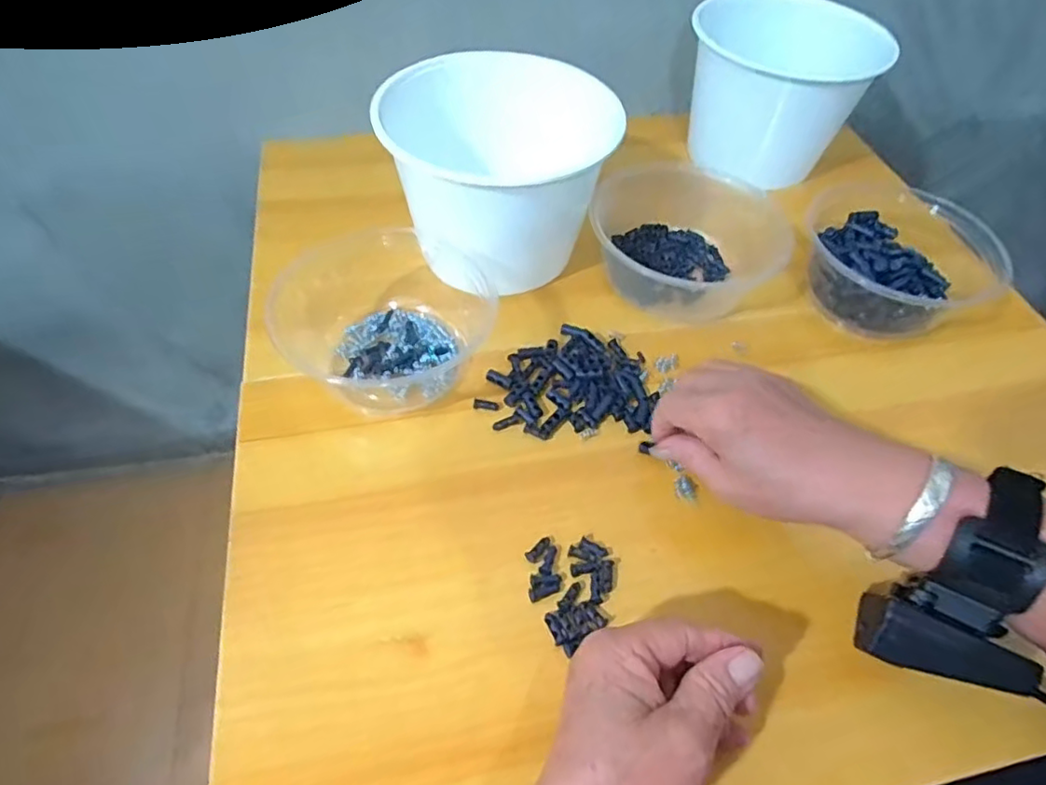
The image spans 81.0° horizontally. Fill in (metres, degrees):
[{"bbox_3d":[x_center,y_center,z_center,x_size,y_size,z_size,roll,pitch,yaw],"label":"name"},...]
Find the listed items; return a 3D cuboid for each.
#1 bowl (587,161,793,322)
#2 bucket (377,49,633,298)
[{"bbox_3d":[0.132,-0.124,0.479,0.133,0.053,0.129,2,52,-3],"label":"bowl"},{"bbox_3d":[-0.017,-0.157,0.446,0.139,0.119,0.139,2,52,-3],"label":"bucket"}]

